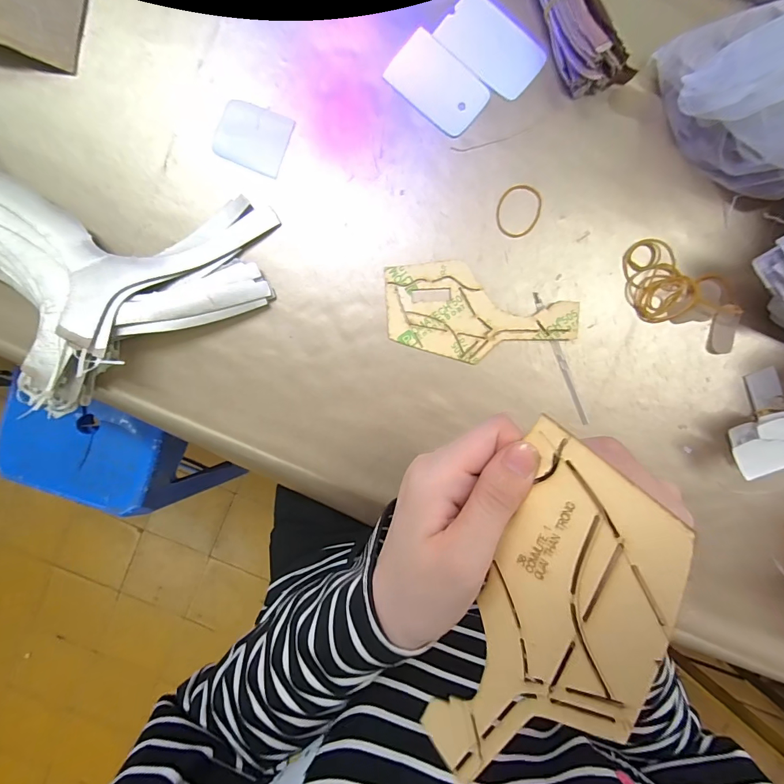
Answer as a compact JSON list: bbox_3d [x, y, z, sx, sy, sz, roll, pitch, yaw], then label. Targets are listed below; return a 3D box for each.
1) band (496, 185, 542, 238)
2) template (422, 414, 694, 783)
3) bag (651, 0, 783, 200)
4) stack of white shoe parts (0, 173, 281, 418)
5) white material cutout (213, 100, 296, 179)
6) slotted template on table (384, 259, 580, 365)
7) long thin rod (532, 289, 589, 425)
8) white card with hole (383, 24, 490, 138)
[{"bbox_3d":[0.111,-0.159,0.341,0.038,0.004,0.046,25,94,-2],"label":"band"},{"bbox_3d":[0.062,0.103,0.158,0.004,0.065,0.166,5,106,-44],"label":"template"},{"bbox_3d":[0.275,-0.218,0.269,0.065,0.145,0.142,-30,94,2],"label":"bag"},{"bbox_3d":[-0.283,-0.101,0.326,0.340,0.047,0.223,15,94,-1],"label":"stack of white shoe parts"},{"bbox_3d":[-0.121,-0.222,0.338,0.059,0.004,0.051,21,94,-2],"label":"white material cutout"},{"bbox_3d":[0.075,-0.066,0.345,0.168,0.008,0.078,16,94,-2],"label":"slotted template on table"},{"bbox_3d":[0.152,-0.030,0.349,0.008,0.004,0.126,-24,94,1],"label":"long thin rod"},{"bbox_3d":[0.040,-0.264,0.333,0.083,0.004,0.053,41,93,-3],"label":"white card with hole"}]

